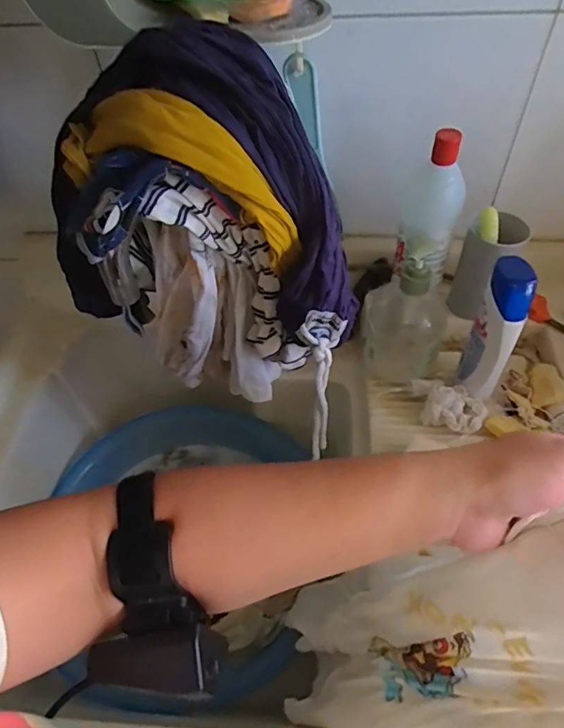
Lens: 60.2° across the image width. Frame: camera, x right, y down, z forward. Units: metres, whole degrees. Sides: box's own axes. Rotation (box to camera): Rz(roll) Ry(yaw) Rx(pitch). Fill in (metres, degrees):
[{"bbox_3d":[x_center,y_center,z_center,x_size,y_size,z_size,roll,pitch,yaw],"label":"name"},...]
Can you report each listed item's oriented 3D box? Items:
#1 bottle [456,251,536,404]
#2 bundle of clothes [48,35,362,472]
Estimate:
[{"bbox_3d":[0.208,-0.026,0.485,0.042,0.151,0.058,19,55,17],"label":"bottle"},{"bbox_3d":[-0.066,-0.083,0.384,0.248,0.259,0.120,19,55,17],"label":"bundle of clothes"}]

